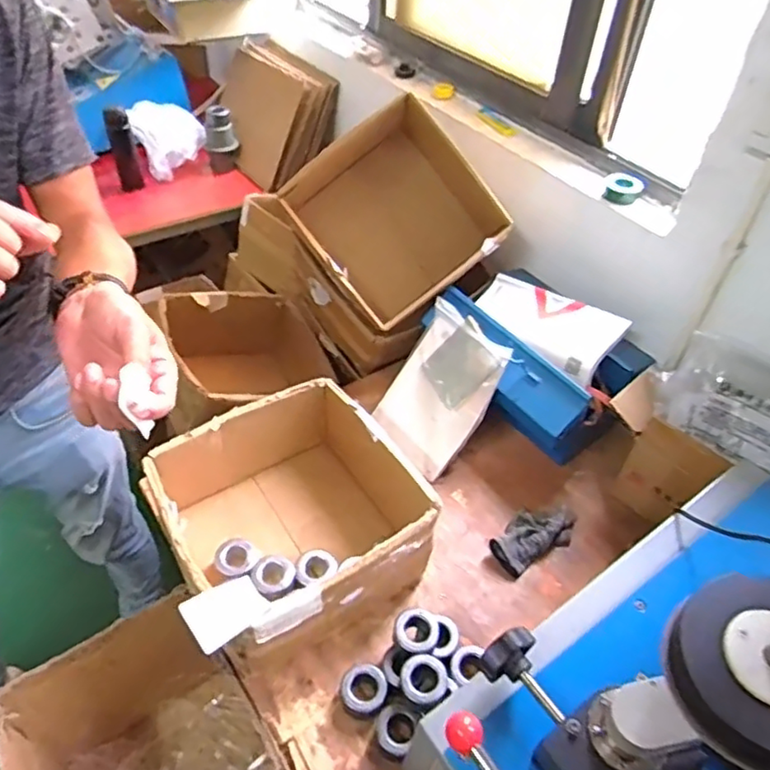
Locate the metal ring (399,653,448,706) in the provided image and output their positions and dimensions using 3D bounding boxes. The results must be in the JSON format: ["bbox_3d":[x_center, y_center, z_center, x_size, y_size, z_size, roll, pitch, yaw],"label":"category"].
[{"bbox_3d":[0.050,0.383,0.805,0.059,0.015,0.060,-5,60,8],"label":"metal ring"}]

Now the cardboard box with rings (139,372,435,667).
[{"bbox_3d":[-0.140,0.198,0.933,0.330,0.172,0.321,-24,53,-26],"label":"cardboard box with rings"}]

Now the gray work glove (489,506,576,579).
[{"bbox_3d":[0.248,0.242,1.022,0.155,0.039,0.084,-27,54,-27],"label":"gray work glove"}]

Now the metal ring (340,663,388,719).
[{"bbox_3d":[-0.028,0.412,0.838,0.061,0.034,0.060,19,48,13],"label":"metal ring"}]

